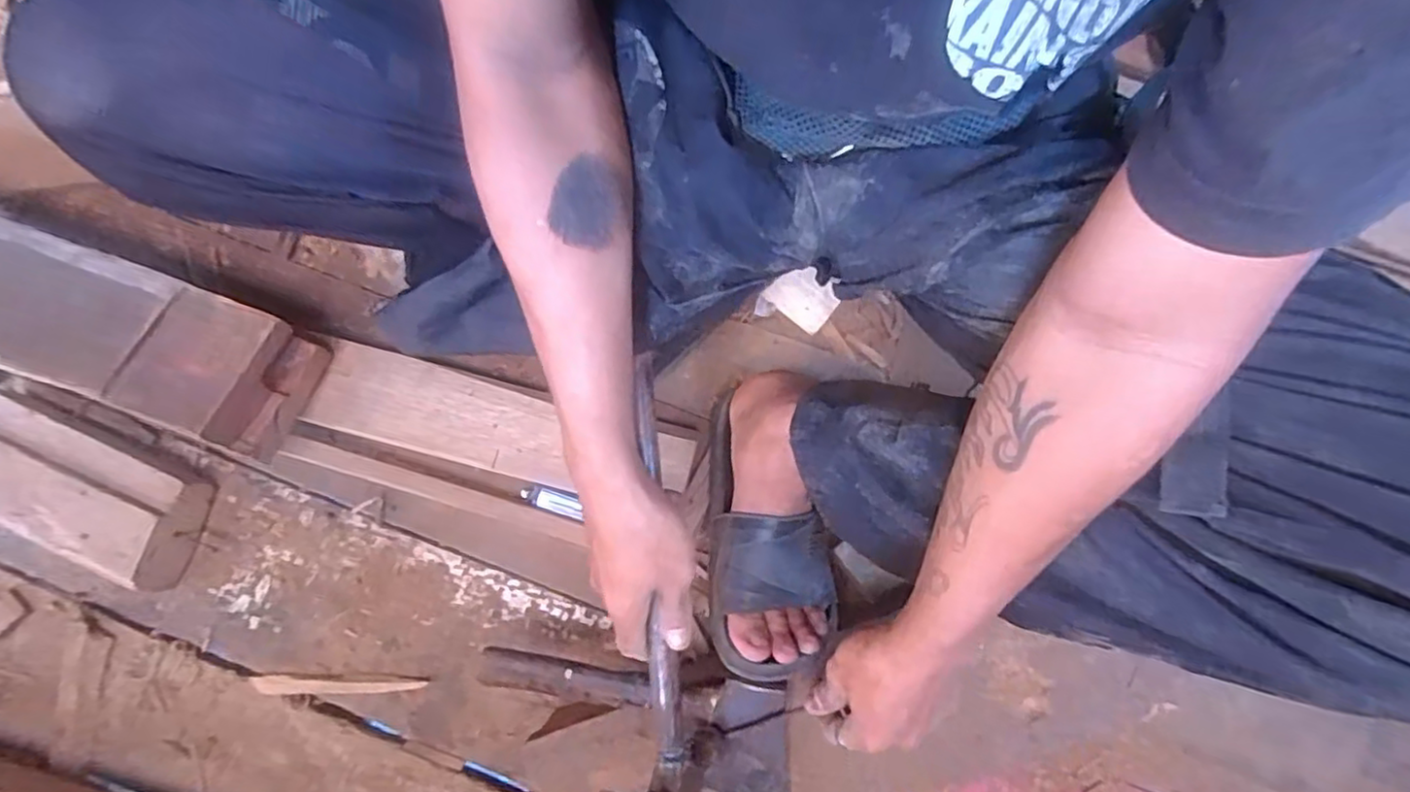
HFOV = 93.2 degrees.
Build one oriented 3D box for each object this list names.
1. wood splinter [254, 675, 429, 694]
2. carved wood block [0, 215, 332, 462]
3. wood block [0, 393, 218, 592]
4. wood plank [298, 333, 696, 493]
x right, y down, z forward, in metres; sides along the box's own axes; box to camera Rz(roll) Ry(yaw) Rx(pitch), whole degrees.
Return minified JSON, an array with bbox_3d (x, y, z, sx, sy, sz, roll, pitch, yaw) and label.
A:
[{"bbox_3d":[-0.353,0.279,0.643,0.166,0.010,0.018,0,80,1],"label":"wood splinter"},{"bbox_3d":[-0.585,-0.092,0.604,0.472,0.116,0.117,23,83,4],"label":"carved wood block"},{"bbox_3d":[-0.613,0.087,0.645,0.247,0.061,0.113,22,81,5],"label":"wood block"},{"bbox_3d":[-0.194,0.029,0.635,0.360,0.019,0.083,15,82,3],"label":"wood plank"}]

